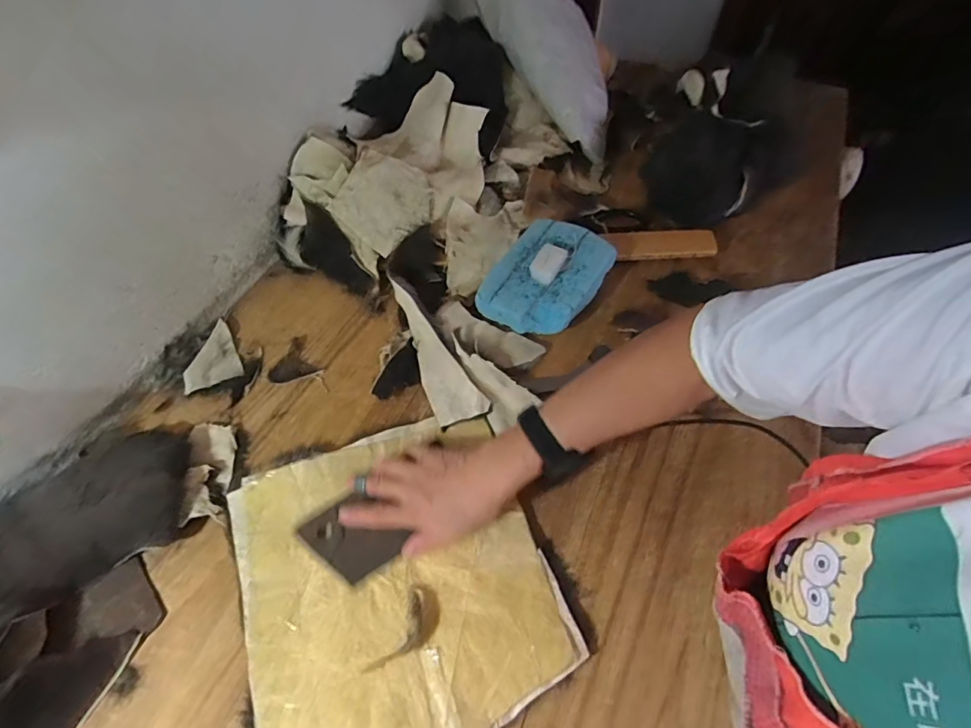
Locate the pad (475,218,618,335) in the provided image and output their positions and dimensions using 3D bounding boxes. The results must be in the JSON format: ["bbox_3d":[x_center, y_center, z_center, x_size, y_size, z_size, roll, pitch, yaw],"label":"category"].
[{"bbox_3d":[0.087,-0.118,0.658,0.132,0.057,0.175,28,61,22],"label":"pad"}]

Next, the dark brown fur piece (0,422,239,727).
[{"bbox_3d":[-0.420,0.190,0.475,0.218,0.072,0.306,15,57,15],"label":"dark brown fur piece"}]

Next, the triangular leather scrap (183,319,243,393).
[{"bbox_3d":[-0.366,-0.013,0.647,0.069,0.012,0.094,-19,55,-9],"label":"triangular leather scrap"}]

